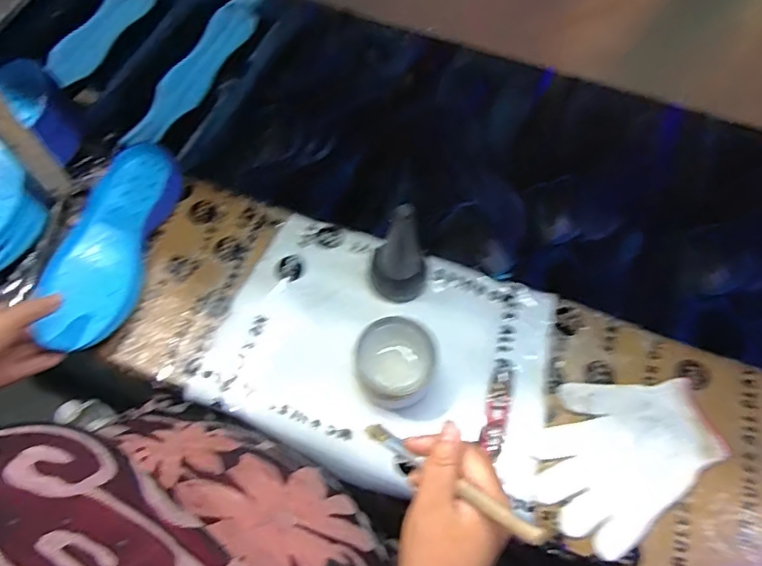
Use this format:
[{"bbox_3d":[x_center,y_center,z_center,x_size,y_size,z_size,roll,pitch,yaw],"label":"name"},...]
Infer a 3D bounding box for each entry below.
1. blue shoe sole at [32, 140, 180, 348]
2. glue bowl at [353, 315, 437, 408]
[{"bbox_3d":[-0.307,-0.045,0.617,0.094,0.029,0.256,11,66,2],"label":"blue shoe sole"},{"bbox_3d":[0.014,0.079,0.548,0.072,0.053,0.075,1,65,-1],"label":"glue bowl"}]

